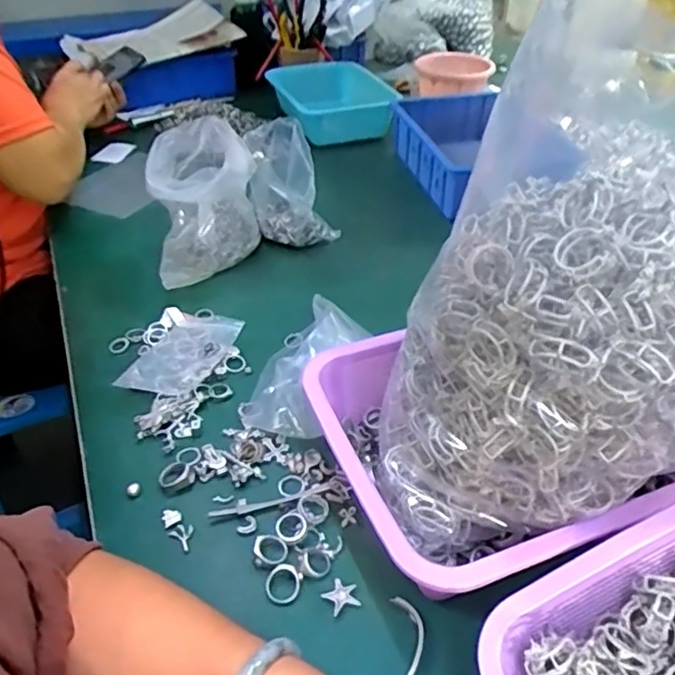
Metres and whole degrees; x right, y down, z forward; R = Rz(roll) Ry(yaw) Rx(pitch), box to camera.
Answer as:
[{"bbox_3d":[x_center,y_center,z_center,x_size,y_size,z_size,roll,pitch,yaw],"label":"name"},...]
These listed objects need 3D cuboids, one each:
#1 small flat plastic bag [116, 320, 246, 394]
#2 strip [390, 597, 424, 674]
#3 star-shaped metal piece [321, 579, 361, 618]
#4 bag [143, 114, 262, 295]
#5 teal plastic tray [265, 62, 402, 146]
[{"bbox_3d":[-0.157,0.018,0.592,0.077,0.025,0.116,17,42,21],"label":"small flat plastic bag"},{"bbox_3d":[0.039,0.200,0.379,0.027,0.005,0.066,12,41,15],"label":"strip"},{"bbox_3d":[0.002,0.178,0.409,0.023,0.004,0.023,-16,41,-18],"label":"star-shaped metal piece"},{"bbox_3d":[-0.158,-0.152,0.719,0.113,0.164,0.163,-8,40,-9],"label":"bag"},{"bbox_3d":[-0.021,-0.437,1.119,0.186,0.078,0.254,-8,40,-9],"label":"teal plastic tray"}]

